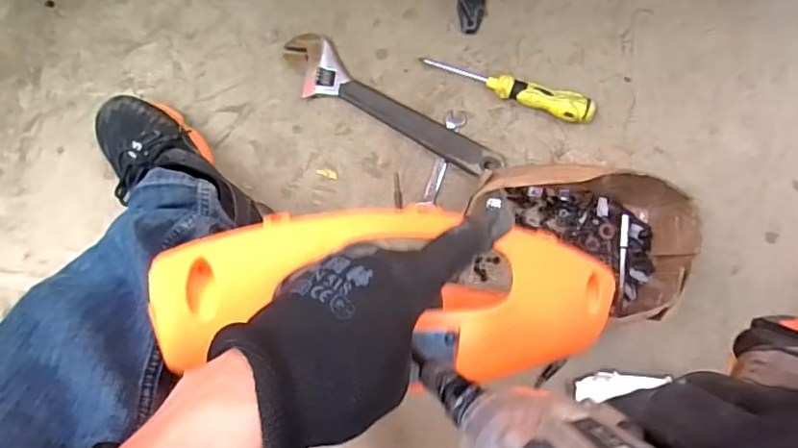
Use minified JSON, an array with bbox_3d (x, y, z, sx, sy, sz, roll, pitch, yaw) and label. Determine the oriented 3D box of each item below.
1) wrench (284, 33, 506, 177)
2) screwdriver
[{"bbox_3d":[-0.013,-0.134,0.635,0.286,0.018,0.062,32,87,9],"label":"wrench"},{"bbox_3d":[0.122,-0.155,0.616,0.199,0.032,0.028,21,86,8],"label":"screwdriver"}]

